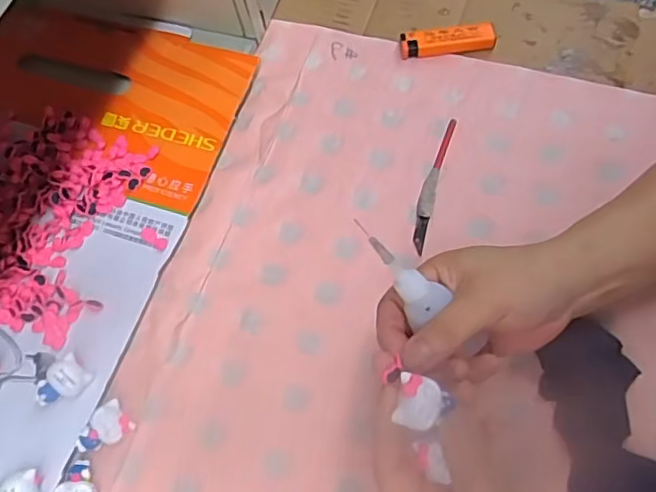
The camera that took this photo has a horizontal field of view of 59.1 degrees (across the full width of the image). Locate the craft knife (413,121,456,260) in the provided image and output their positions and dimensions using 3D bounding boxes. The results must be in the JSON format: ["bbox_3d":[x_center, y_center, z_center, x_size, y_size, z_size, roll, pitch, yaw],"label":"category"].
[{"bbox_3d":[0.082,-0.049,0.457,0.013,0.009,0.121,14,68,9],"label":"craft knife"}]

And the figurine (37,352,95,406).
[{"bbox_3d":[-0.179,0.094,0.392,0.024,0.022,0.034,41,74,18],"label":"figurine"}]

